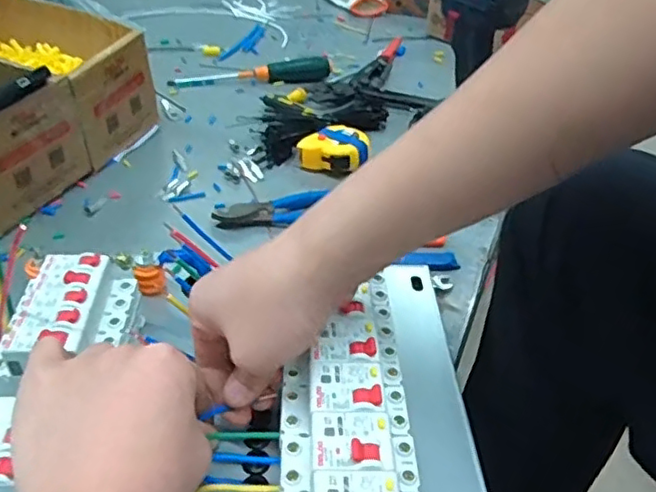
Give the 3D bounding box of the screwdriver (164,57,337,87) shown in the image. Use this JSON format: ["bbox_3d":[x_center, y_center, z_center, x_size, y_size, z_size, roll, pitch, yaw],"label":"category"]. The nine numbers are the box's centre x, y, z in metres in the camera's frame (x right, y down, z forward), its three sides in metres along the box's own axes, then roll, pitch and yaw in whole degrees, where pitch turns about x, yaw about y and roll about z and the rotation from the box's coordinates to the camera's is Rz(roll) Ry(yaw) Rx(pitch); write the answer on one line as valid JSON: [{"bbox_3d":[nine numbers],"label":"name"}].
[{"bbox_3d":[-0.106,-0.250,0.880,0.230,0.026,0.035,-6,39,-12],"label":"screwdriver"}]

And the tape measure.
[{"bbox_3d":[0.013,-0.111,0.707,0.076,0.036,0.062,15,40,15],"label":"tape measure"}]

